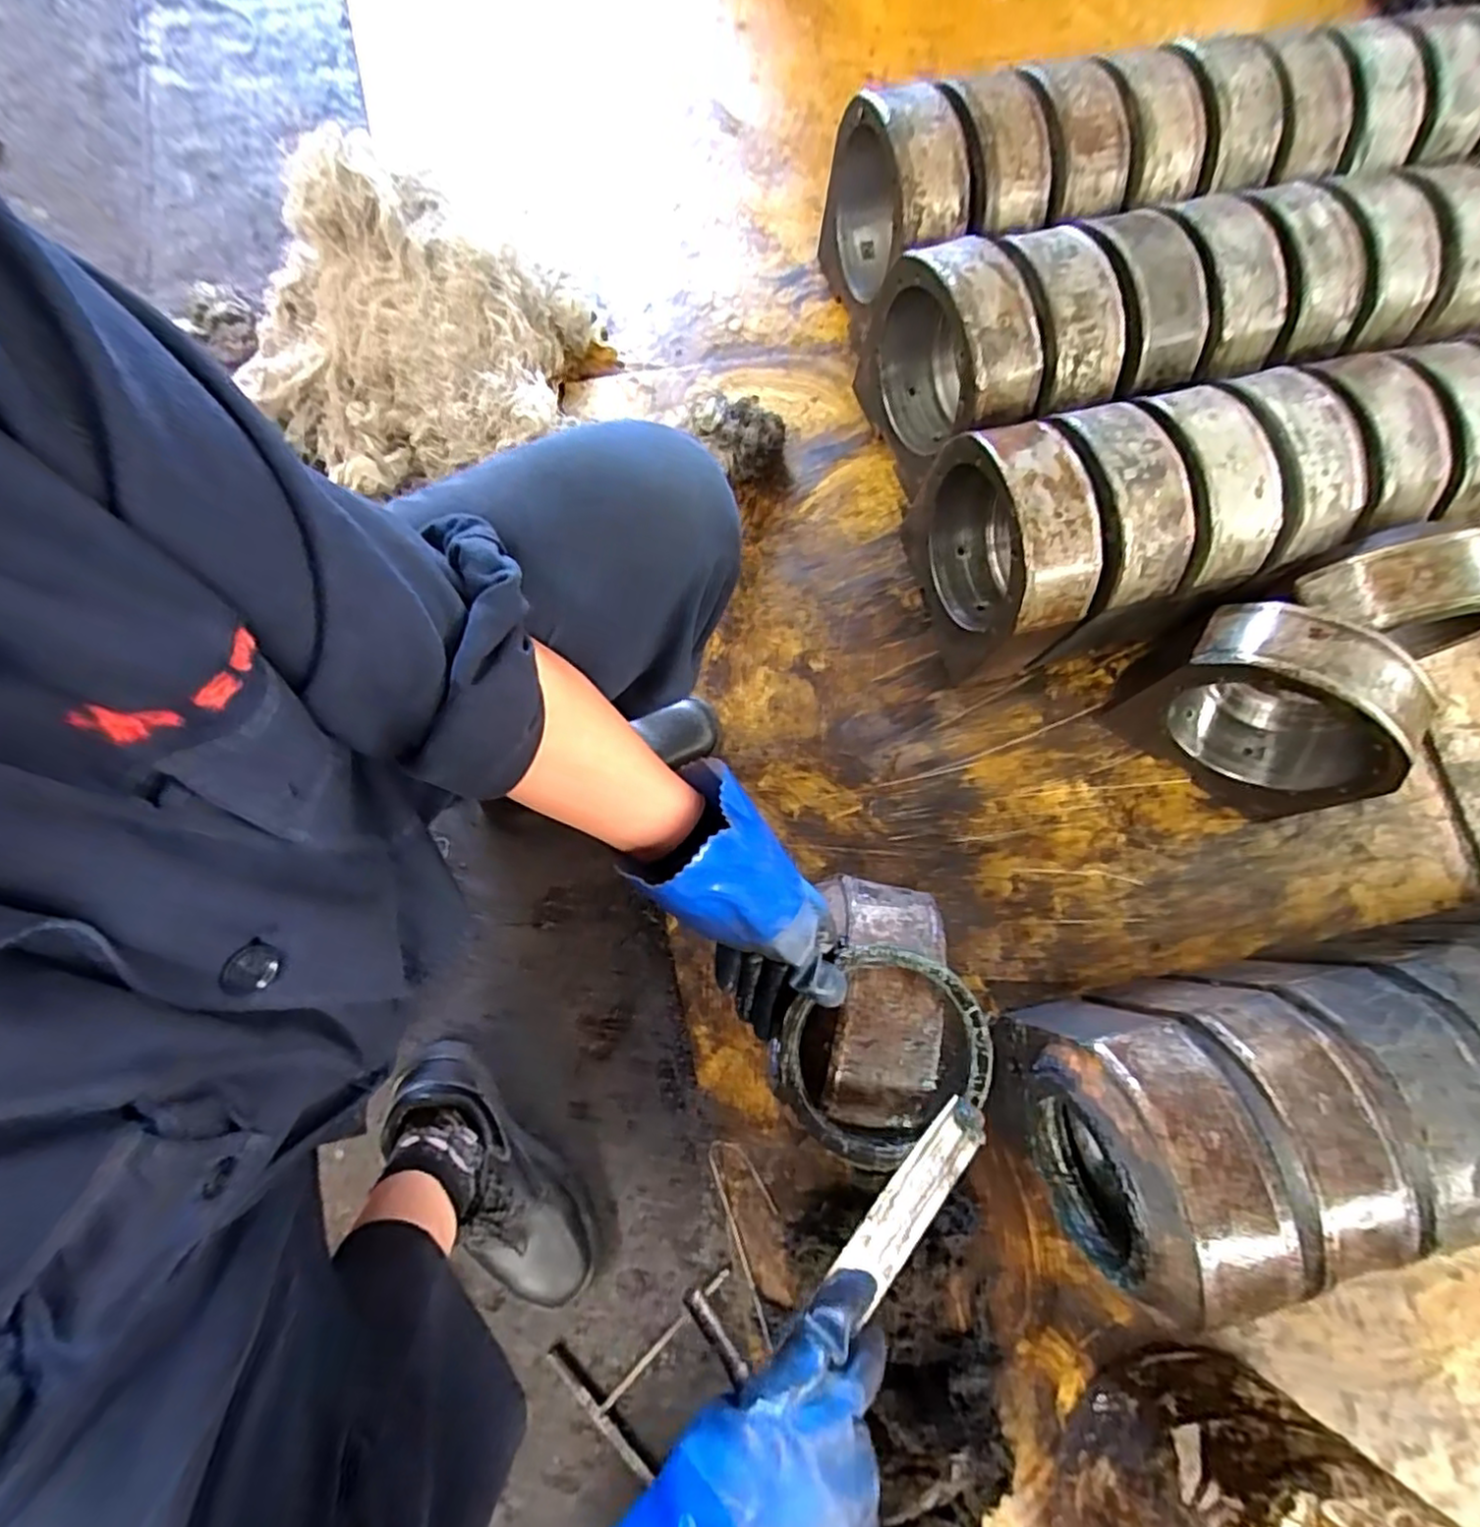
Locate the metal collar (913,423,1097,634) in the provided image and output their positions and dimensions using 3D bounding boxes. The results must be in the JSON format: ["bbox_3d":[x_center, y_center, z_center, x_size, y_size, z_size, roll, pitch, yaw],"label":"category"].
[{"bbox_3d":[0.278,-0.235,0.730,0.085,0.202,0.222,-17,78,-6],"label":"metal collar"}]

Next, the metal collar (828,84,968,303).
[{"bbox_3d":[0.190,-0.663,0.824,0.103,0.188,0.215,-17,79,-7],"label":"metal collar"}]

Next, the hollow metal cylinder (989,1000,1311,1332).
[{"bbox_3d":[0.341,0.341,0.608,0.120,0.238,0.209,-13,77,-5],"label":"hollow metal cylinder"}]

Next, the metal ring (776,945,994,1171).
[{"bbox_3d":[0.105,0.215,0.511,0.162,0.024,0.143,-34,79,-8],"label":"metal ring"}]

